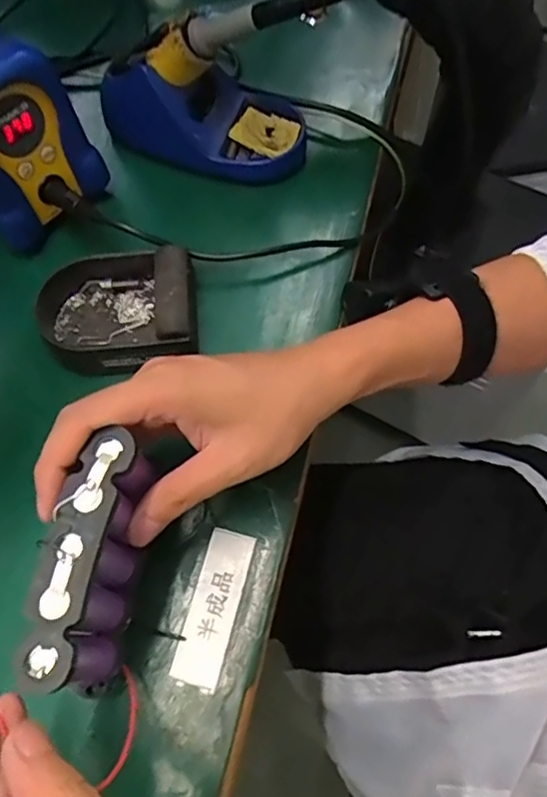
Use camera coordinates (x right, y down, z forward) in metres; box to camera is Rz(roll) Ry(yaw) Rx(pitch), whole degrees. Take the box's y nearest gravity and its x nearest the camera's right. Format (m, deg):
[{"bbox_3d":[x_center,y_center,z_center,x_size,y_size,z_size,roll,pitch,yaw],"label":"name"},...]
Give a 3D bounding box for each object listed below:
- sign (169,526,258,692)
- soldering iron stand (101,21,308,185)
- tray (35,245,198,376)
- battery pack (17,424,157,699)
[{"bbox_3d":[-0.032,0.112,0.325,0.026,0.004,0.080,13,67,8],"label":"sign"},{"bbox_3d":[-0.052,-0.226,0.438,0.157,0.084,0.084,10,67,6],"label":"soldering iron stand"},{"bbox_3d":[-0.102,-0.058,0.387,0.100,0.032,0.078,-5,66,0],"label":"tray"},{"bbox_3d":[-0.083,0.079,0.280,0.027,0.077,0.104,10,65,5],"label":"battery pack"}]

